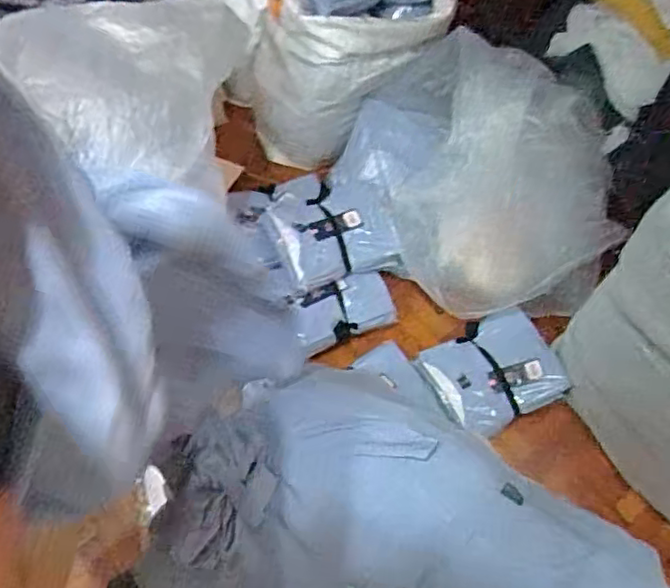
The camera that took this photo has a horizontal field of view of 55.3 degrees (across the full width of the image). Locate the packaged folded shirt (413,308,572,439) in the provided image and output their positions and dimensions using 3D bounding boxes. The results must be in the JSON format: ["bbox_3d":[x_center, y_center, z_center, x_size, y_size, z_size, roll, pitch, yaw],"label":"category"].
[{"bbox_3d":[0.327,0.159,1.329,0.259,0.053,0.222,-23,65,-16],"label":"packaged folded shirt"}]

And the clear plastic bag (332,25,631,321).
[{"bbox_3d":[0.287,-0.246,1.363,0.553,0.343,0.454,10,60,1],"label":"clear plastic bag"}]

